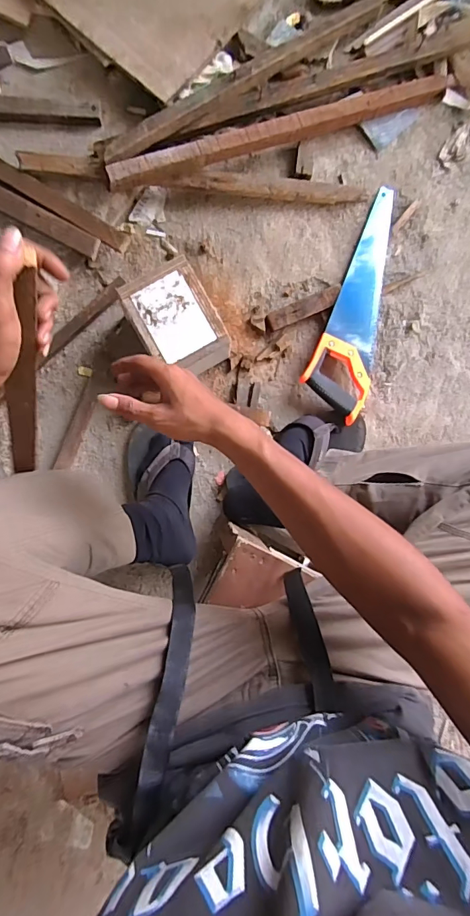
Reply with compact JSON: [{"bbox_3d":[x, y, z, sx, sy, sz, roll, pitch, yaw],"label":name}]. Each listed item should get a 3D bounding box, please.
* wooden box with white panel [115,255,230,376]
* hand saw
[{"bbox_3d":[-0.096,-0.219,0.717,0.120,0.104,0.165,-32,91,-5],"label":"wooden box with white panel"},{"bbox_3d":[0.246,-0.278,0.786,0.130,0.037,0.426,24,87,-4],"label":"hand saw"}]

